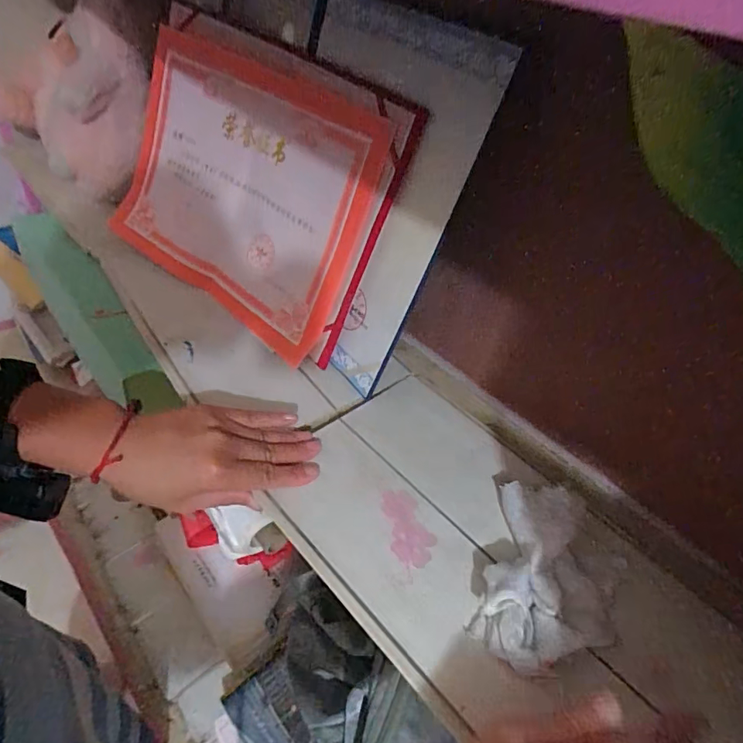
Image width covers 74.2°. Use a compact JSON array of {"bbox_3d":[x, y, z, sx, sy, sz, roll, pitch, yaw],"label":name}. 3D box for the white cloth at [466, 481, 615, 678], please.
[{"bbox_3d":[0.126,0.138,0.342,0.086,0.024,0.136,19,45,12],"label":"white cloth"}]

